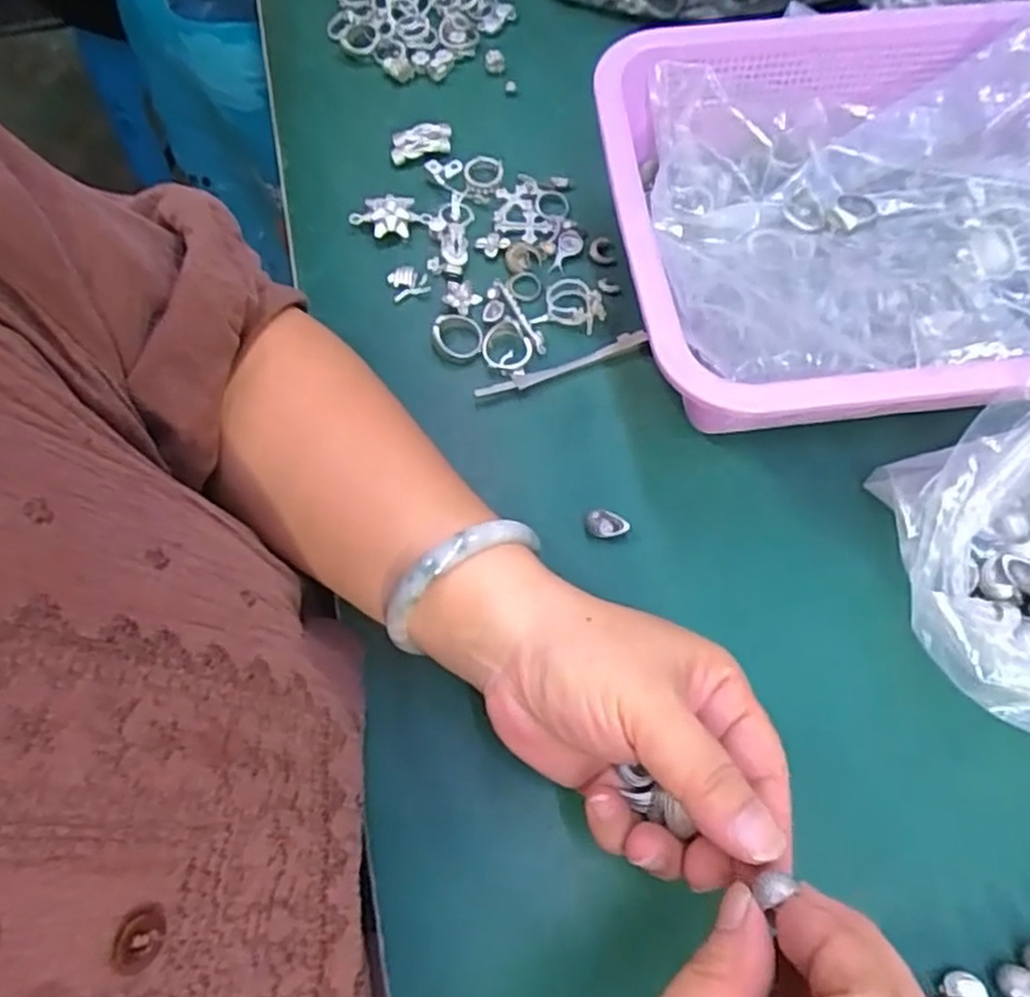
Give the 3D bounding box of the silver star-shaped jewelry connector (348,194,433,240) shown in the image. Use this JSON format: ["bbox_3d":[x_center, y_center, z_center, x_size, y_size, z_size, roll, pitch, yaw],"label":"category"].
[{"bbox_3d":[-0.071,-0.161,0.420,0.044,0.014,0.021,-16,67,-5],"label":"silver star-shaped jewelry connector"}]

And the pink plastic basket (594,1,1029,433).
[{"bbox_3d":[0.198,-0.134,0.366,0.299,0.079,0.223,-7,67,-1],"label":"pink plastic basket"}]

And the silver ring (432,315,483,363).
[{"bbox_3d":[-0.030,-0.086,0.387,0.025,0.009,0.024,-1,67,2],"label":"silver ring"}]

